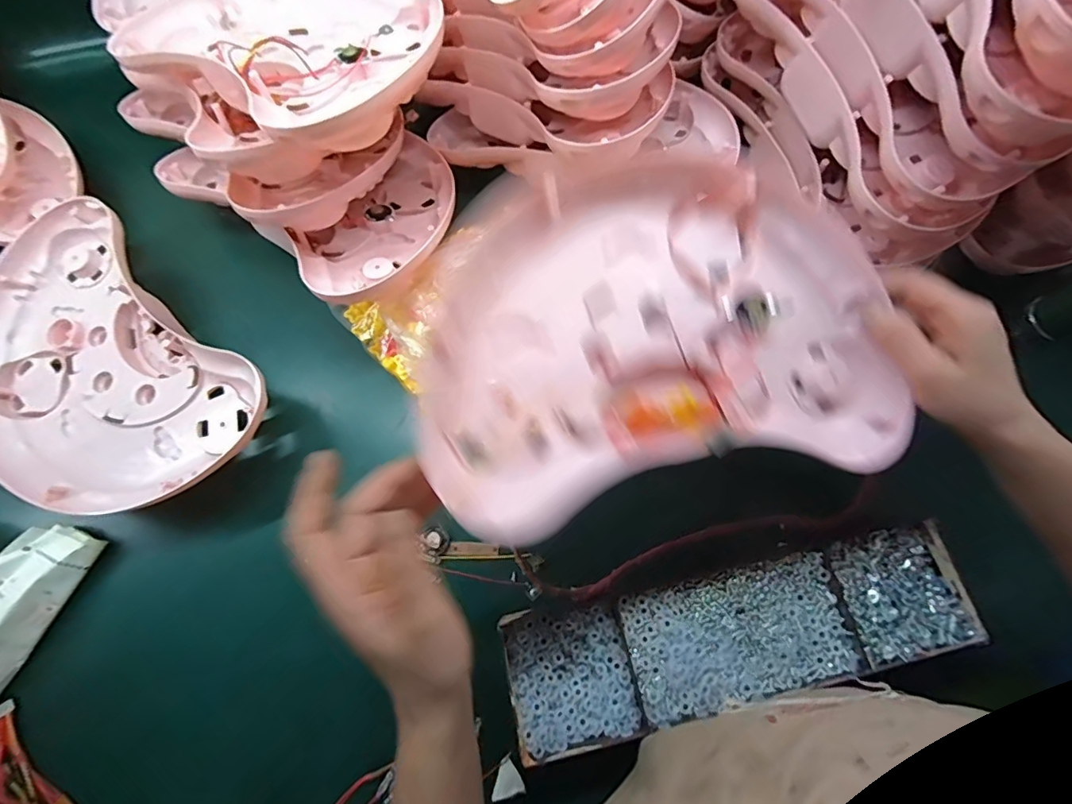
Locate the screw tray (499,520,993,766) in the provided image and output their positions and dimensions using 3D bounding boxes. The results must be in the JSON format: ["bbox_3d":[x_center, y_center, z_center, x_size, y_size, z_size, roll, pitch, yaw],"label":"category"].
[{"bbox_3d":[0.167,0.192,0.412,0.379,0.029,0.099,-12,71,-4],"label":"screw tray"}]

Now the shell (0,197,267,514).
[{"bbox_3d":[-0.423,-0.029,0.470,0.335,0.055,0.224,42,76,13],"label":"shell"}]

